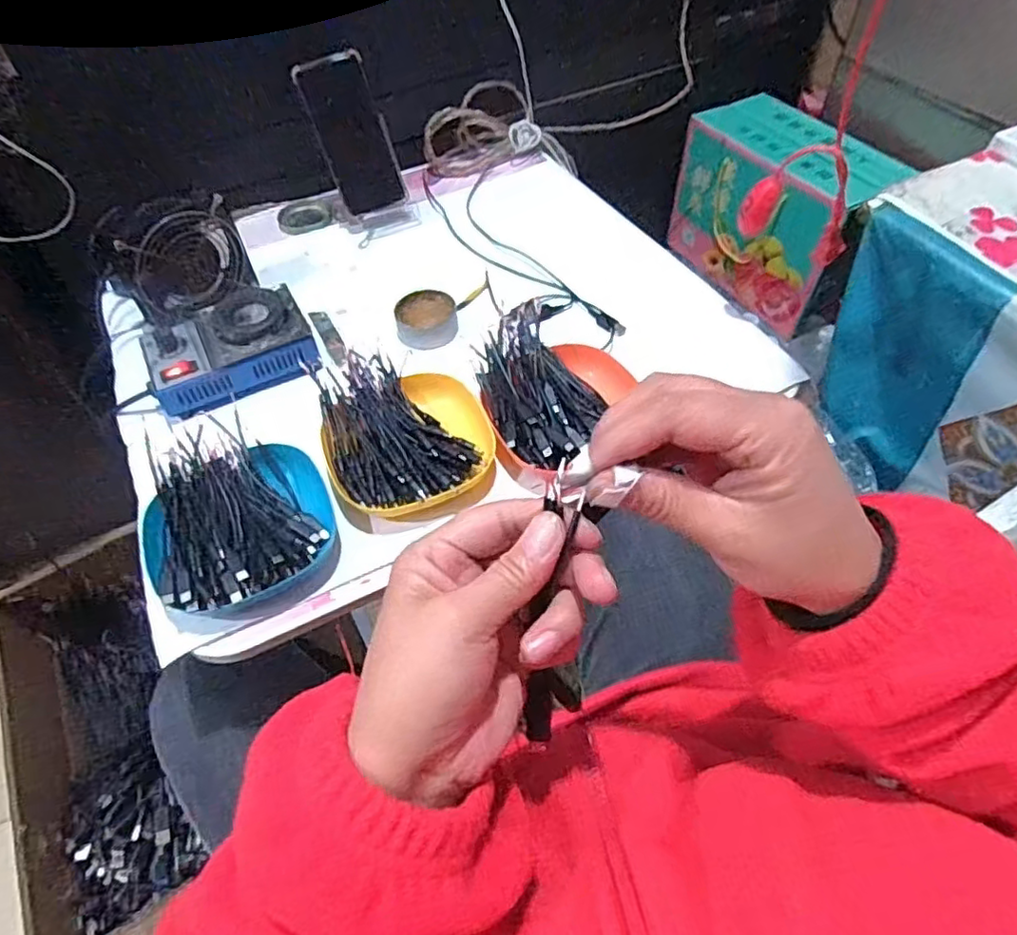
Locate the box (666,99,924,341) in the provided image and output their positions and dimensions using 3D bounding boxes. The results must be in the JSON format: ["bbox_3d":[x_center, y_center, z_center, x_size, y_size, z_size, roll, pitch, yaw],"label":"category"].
[{"bbox_3d":[0.442,-0.425,1.055,0.145,0.243,0.322,-27,57,-16],"label":"box"}]

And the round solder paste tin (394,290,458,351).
[{"bbox_3d":[-0.085,-0.153,0.659,0.063,0.032,0.063,-1,54,1],"label":"round solder paste tin"}]

